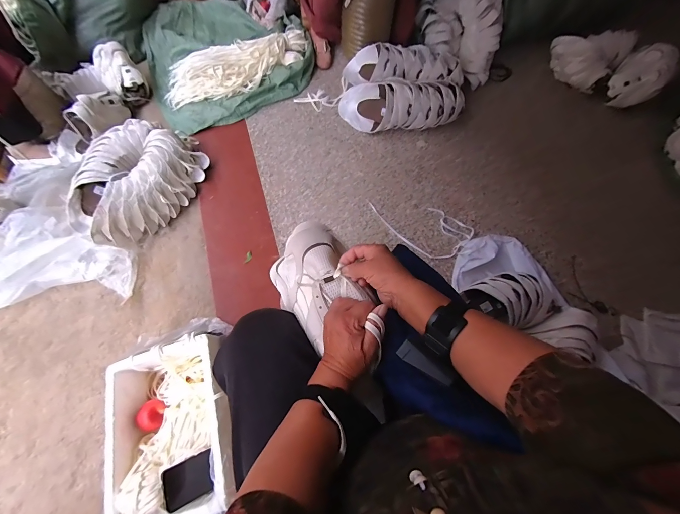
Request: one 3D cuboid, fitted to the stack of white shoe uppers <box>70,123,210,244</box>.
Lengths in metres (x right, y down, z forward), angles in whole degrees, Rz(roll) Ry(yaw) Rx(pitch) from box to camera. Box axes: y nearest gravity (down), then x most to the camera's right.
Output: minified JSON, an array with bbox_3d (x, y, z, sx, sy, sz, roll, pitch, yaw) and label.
[{"bbox_3d":[-0.686,-0.266,0.983,0.372,0.117,0.447,27,68,9],"label":"stack of white shoe uppers"}]

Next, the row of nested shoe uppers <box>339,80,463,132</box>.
[{"bbox_3d":[0.227,-0.568,1.114,0.449,0.149,0.156,2,66,-1],"label":"row of nested shoe uppers"}]

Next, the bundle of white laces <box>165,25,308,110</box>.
[{"bbox_3d":[-0.418,-0.778,1.193,0.593,0.065,0.234,-15,68,-8],"label":"bundle of white laces"}]

